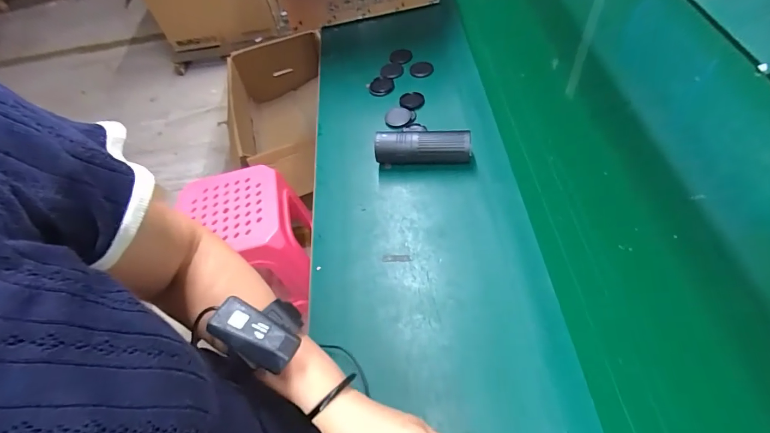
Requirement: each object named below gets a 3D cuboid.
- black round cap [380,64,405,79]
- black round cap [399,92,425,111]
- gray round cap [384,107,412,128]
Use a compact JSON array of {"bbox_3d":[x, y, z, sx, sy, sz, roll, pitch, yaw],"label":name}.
[{"bbox_3d":[0.015,-0.321,0.856,0.050,0.005,0.060,-2,55,4],"label":"black round cap"},{"bbox_3d":[0.055,-0.235,0.790,0.050,0.005,0.058,-2,55,4],"label":"black round cap"},{"bbox_3d":[0.026,-0.197,0.769,0.051,0.007,0.058,12,57,13],"label":"gray round cap"}]

